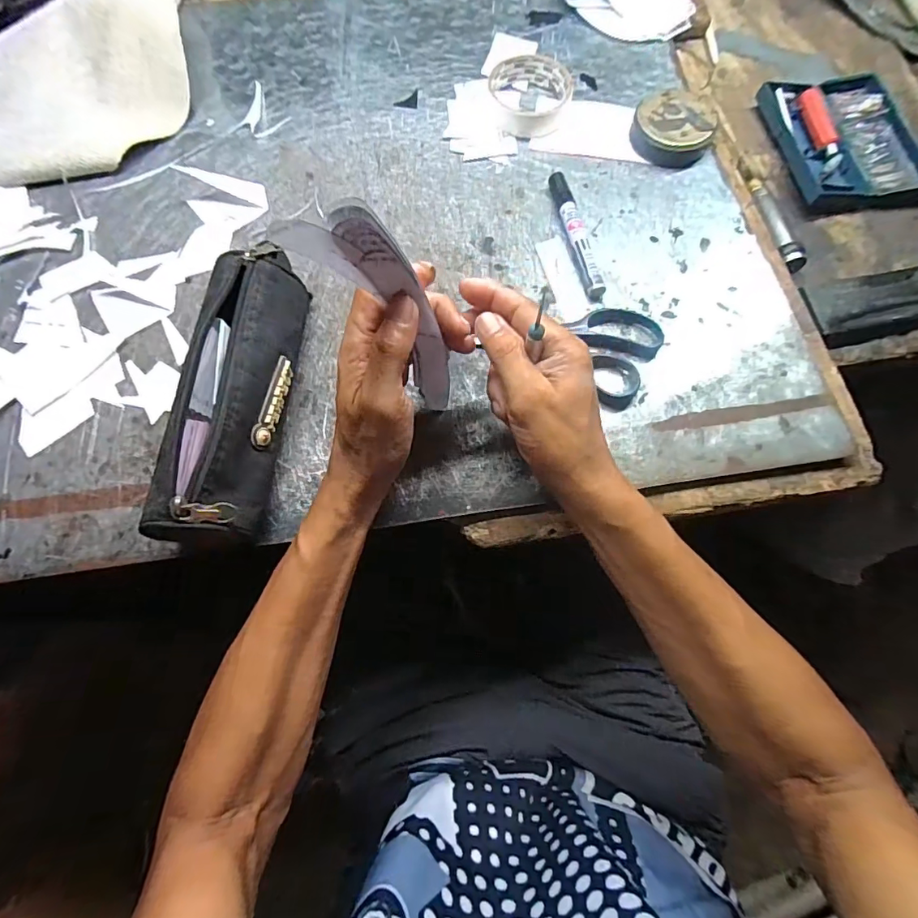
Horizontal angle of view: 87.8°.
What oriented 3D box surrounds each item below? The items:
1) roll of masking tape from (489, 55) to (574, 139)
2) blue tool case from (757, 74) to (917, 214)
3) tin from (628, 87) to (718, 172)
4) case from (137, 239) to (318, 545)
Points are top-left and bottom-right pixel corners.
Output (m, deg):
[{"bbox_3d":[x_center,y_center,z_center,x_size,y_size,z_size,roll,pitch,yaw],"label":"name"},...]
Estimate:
[{"bbox_3d":[0.071,-0.362,0.478,0.080,0.022,0.085,0,76,-1],"label":"roll of masking tape"},{"bbox_3d":[0.397,-0.325,0.490,0.134,0.023,0.155,-9,76,-3],"label":"blue tool case"},{"bbox_3d":[0.207,-0.319,0.462,0.075,0.028,0.069,0,76,-1],"label":"tin"},{"bbox_3d":[-0.160,-0.050,0.350,0.060,0.076,0.232,4,72,2],"label":"case"}]

